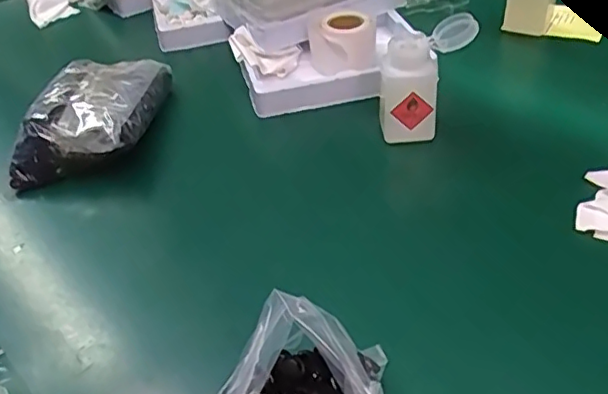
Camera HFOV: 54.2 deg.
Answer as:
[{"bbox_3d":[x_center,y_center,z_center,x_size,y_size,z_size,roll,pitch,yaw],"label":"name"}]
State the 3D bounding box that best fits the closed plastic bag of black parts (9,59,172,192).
[{"bbox_3d":[-0.231,-0.095,0.659,0.129,0.066,0.196,-2,40,6],"label":"closed plastic bag of black parts"}]

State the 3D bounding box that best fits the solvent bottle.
[{"bbox_3d":[0.120,-0.116,0.595,0.089,0.113,0.040,-12,40,-6],"label":"solvent bottle"}]

